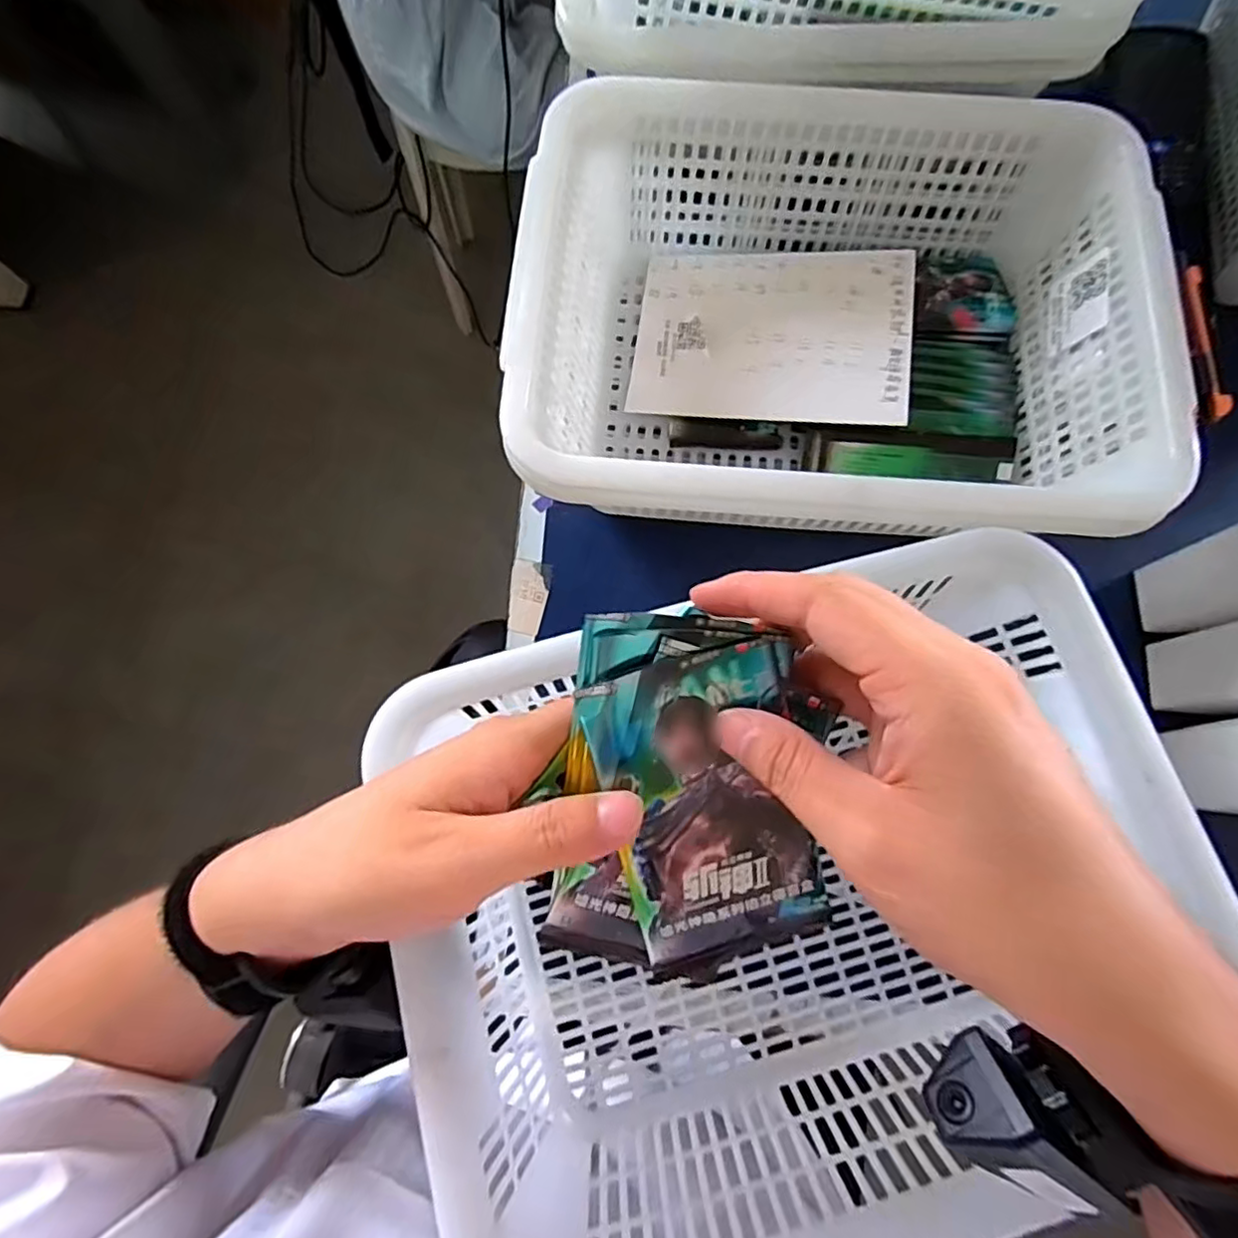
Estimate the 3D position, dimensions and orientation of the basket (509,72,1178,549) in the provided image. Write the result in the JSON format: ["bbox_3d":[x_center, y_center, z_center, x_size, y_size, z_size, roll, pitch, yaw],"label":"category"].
[{"bbox_3d":[0.120,-0.175,0.388,0.343,0.103,0.259,5,76,2],"label":"basket"}]

